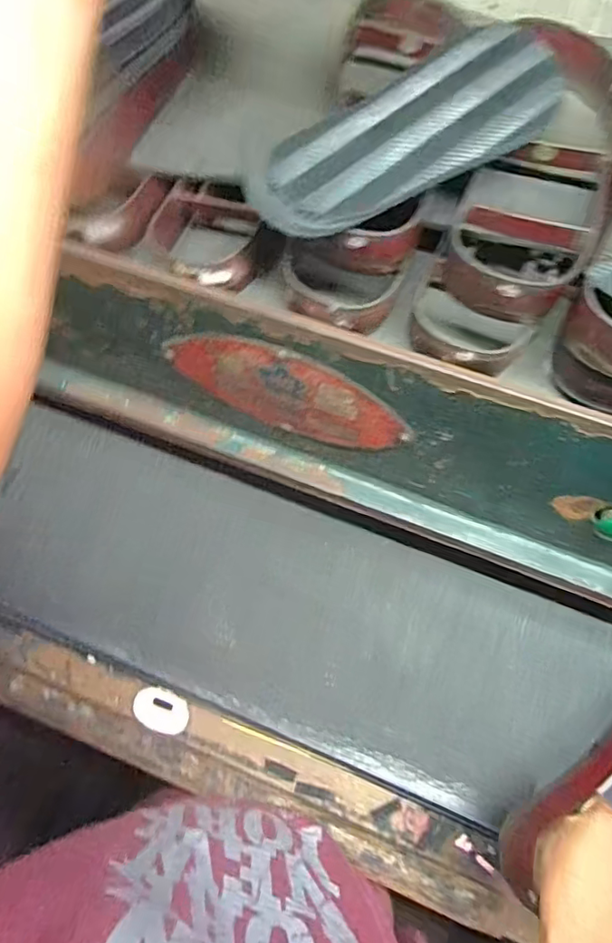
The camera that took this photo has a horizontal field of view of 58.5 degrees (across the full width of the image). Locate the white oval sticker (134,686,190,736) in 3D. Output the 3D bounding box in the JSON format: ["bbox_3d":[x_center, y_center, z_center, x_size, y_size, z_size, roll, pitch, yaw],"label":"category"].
[{"bbox_3d":[-0.163,0.270,0.618,0.063,0.010,0.045,31,39,-5],"label":"white oval sticker"}]

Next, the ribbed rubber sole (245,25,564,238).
[{"bbox_3d":[0.086,-0.244,0.391,0.274,0.019,0.098,-41,71,-18],"label":"ribbed rubber sole"}]

